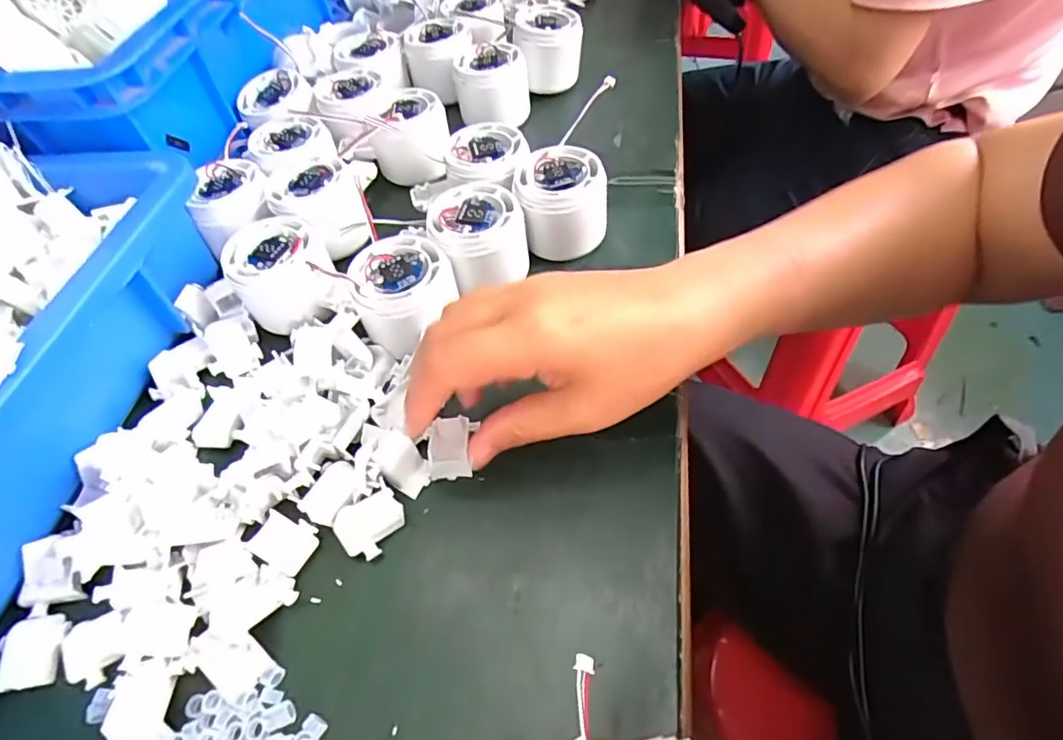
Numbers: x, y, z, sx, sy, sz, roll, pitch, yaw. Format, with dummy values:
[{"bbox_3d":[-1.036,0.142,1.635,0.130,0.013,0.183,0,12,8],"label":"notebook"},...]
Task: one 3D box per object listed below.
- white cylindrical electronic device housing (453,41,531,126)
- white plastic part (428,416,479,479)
[{"bbox_3d":[-0.032,-0.233,0.467,0.059,0.048,0.065,-4,54,0],"label":"white cylindrical electronic device housing"},{"bbox_3d":[-0.041,0.039,0.296,0.023,0.008,0.033,0,54,3],"label":"white plastic part"}]

